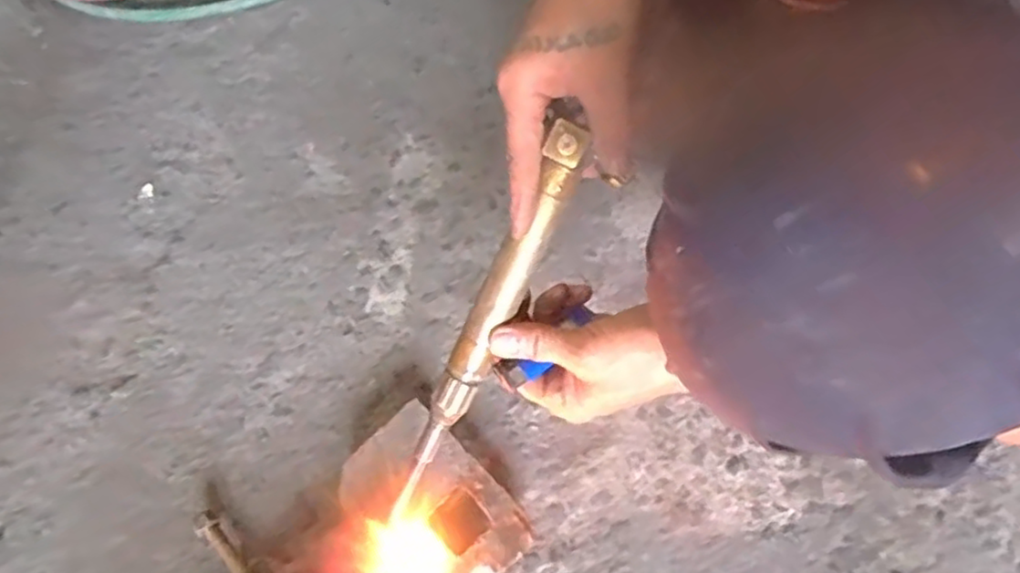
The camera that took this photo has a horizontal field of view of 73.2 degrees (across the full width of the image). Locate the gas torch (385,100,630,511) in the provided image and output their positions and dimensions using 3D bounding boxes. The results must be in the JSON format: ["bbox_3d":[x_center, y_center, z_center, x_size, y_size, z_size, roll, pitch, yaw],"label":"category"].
[{"bbox_3d":[-0.015,0.029,0.438,0.029,0.026,0.292,27,109,5],"label":"gas torch"}]

